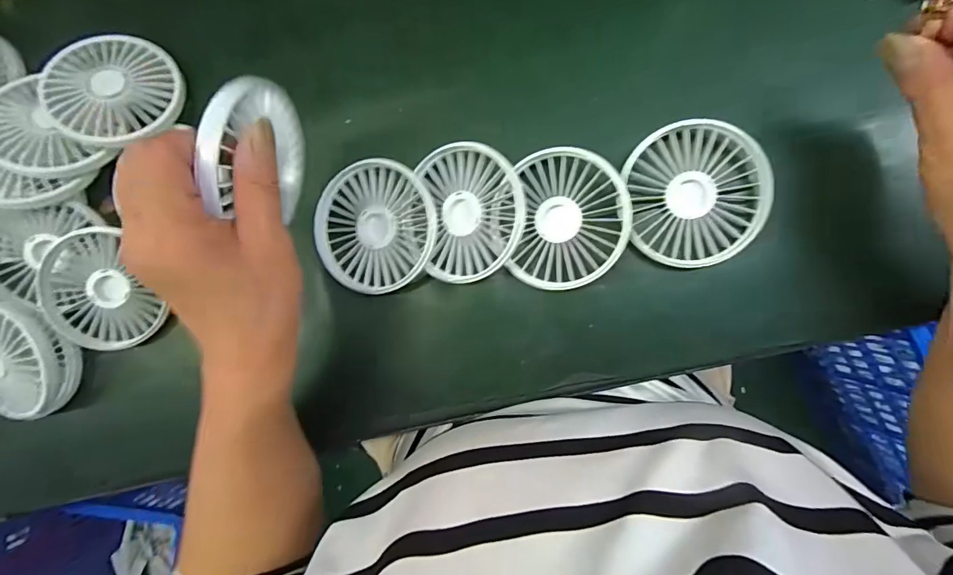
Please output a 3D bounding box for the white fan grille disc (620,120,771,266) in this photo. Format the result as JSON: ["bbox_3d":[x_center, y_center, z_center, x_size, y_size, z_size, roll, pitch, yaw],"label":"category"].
[{"bbox_3d":[0.138,-0.058,0.285,0.080,0.010,0.087,1,97,7],"label":"white fan grille disc"}]

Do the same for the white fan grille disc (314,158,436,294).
[{"bbox_3d":[-0.070,-0.042,0.312,0.085,0.025,0.087,1,97,7],"label":"white fan grille disc"}]

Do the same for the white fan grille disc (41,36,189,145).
[{"bbox_3d":[-0.262,-0.145,0.327,0.087,0.007,0.086,2,76,-9],"label":"white fan grille disc"}]

